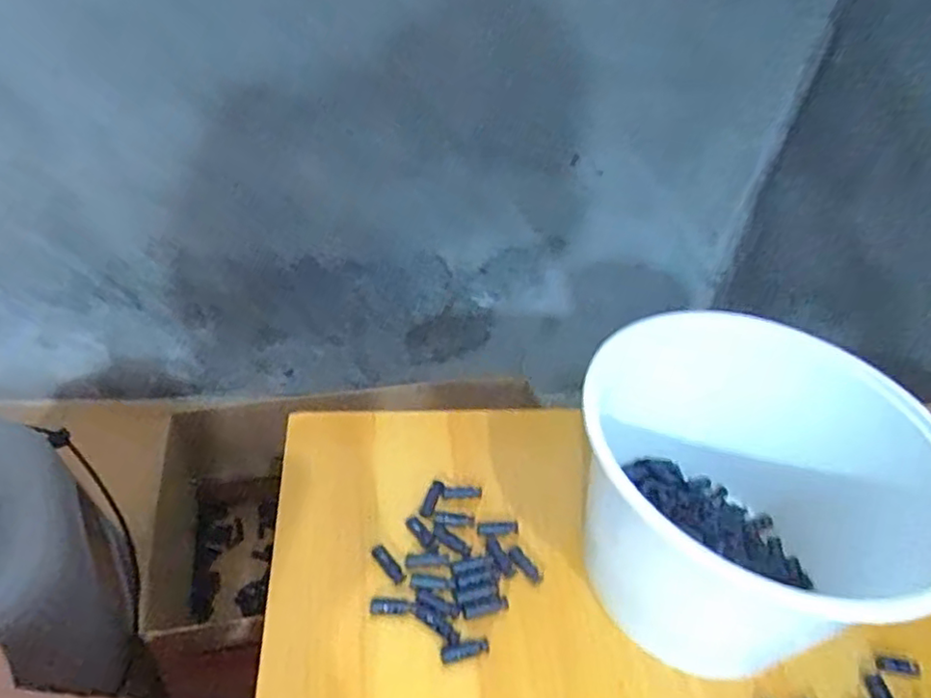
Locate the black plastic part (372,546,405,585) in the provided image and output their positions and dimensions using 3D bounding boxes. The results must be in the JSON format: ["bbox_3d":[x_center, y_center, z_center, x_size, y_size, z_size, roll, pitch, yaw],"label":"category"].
[{"bbox_3d":[-0.040,0.113,0.335,0.008,0.004,0.025,-25,50,-32],"label":"black plastic part"}]

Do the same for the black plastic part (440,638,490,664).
[{"bbox_3d":[0.000,0.145,0.306,0.024,0.004,0.007,-8,43,-18],"label":"black plastic part"}]

